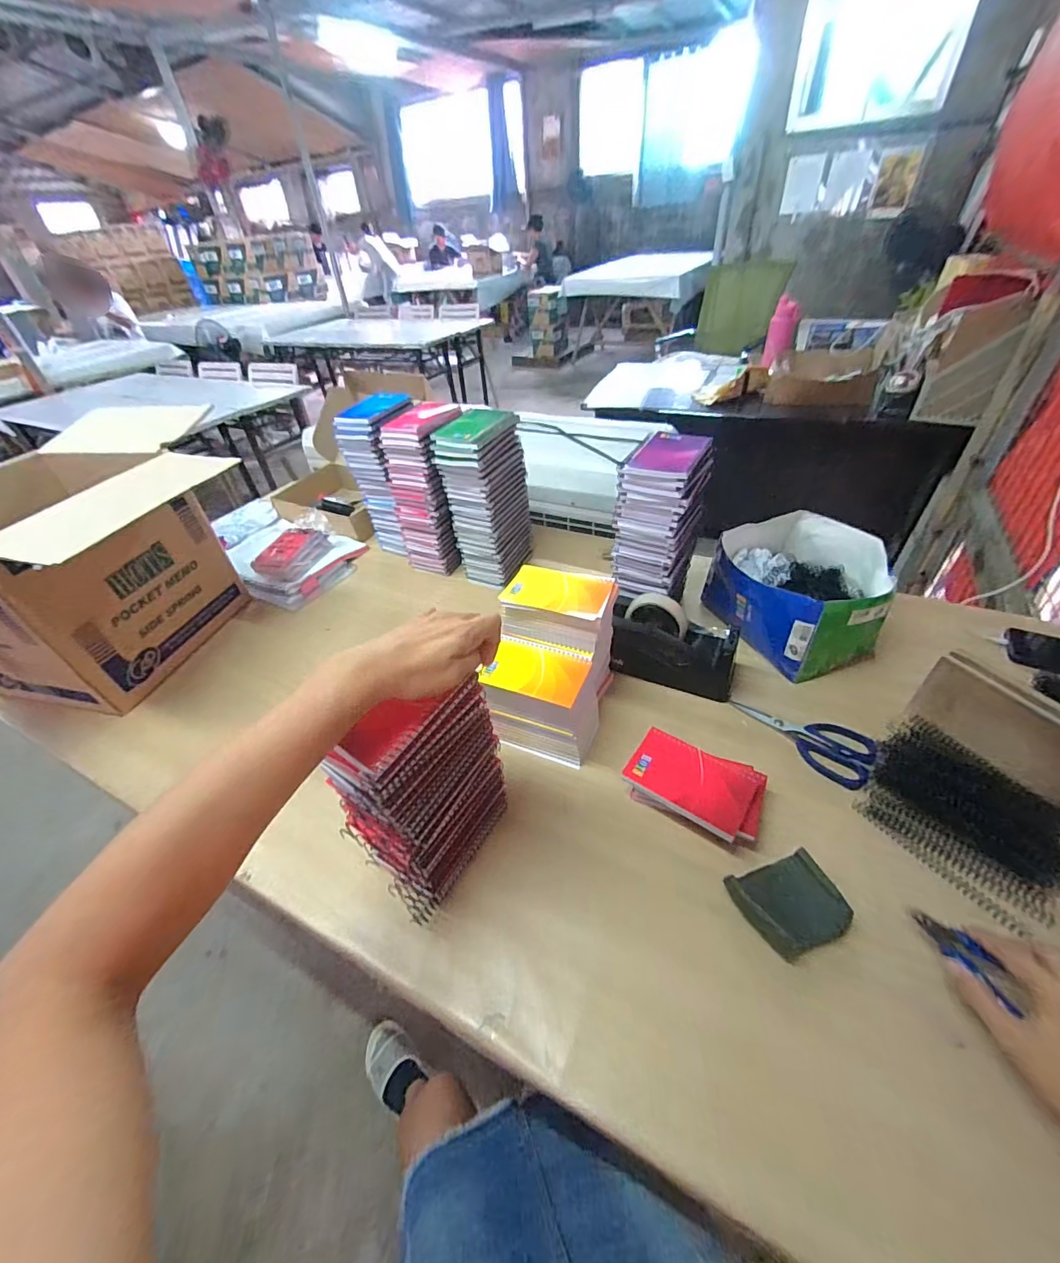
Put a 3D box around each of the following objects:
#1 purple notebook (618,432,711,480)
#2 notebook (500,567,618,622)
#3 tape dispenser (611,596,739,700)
[{"bbox_3d":[0.190,-0.246,0.645,0.093,0.013,0.120,17,51,31],"label":"purple notebook"},{"bbox_3d":[0.034,-0.052,0.604,0.133,0.012,0.080,10,43,18],"label":"notebook"},{"bbox_3d":[0.202,0.015,0.674,0.178,0.104,0.084,10,43,18],"label":"tape dispenser"}]

